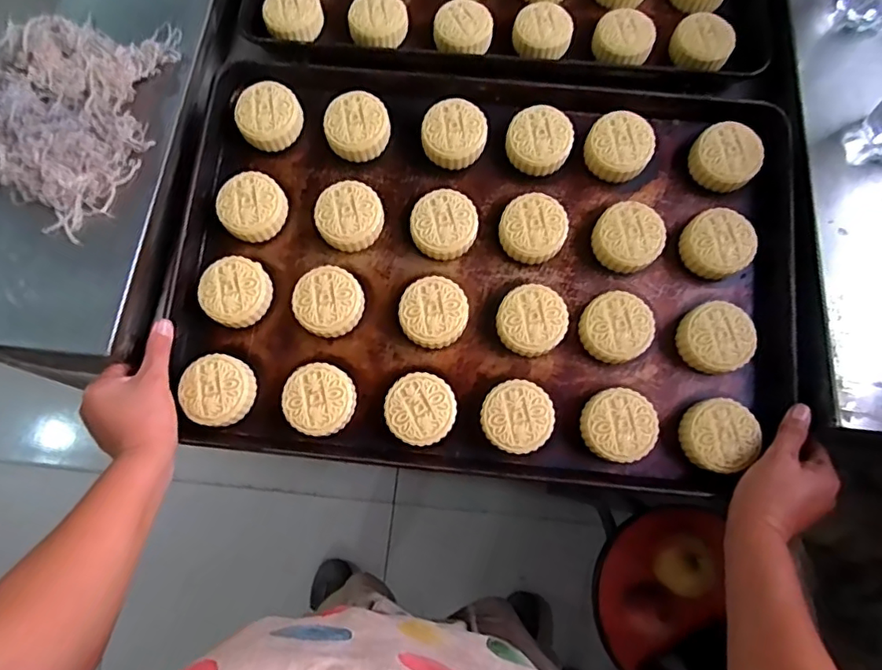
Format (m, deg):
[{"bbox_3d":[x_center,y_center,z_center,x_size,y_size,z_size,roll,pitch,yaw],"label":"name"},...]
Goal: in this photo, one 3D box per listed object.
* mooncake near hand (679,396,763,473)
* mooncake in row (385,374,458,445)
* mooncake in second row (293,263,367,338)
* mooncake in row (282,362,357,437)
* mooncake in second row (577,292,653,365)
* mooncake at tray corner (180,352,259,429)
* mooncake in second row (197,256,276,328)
[{"bbox_3d":[0.254,0.089,0.505,0.063,0.025,0.063,-2,77,7],"label":"mooncake near hand"},{"bbox_3d":[-0.018,0.070,0.517,0.065,0.026,0.065,0,81,3],"label":"mooncake in row"},{"bbox_3d":[-0.109,-0.033,0.539,0.066,0.028,0.066,0,81,-2],"label":"mooncake in second row"},{"bbox_3d":[-0.114,0.061,0.522,0.065,0.028,0.065,0,79,0],"label":"mooncake in row"},{"bbox_3d":[0.167,-0.007,0.527,0.065,0.025,0.065,-1,78,3],"label":"mooncake in second row"},{"bbox_3d":[-0.212,0.053,0.524,0.064,0.027,0.064,19,80,2],"label":"mooncake at tray corner"},{"bbox_3d":[-0.202,-0.042,0.543,0.065,0.028,0.065,1,80,-5],"label":"mooncake in second row"}]

